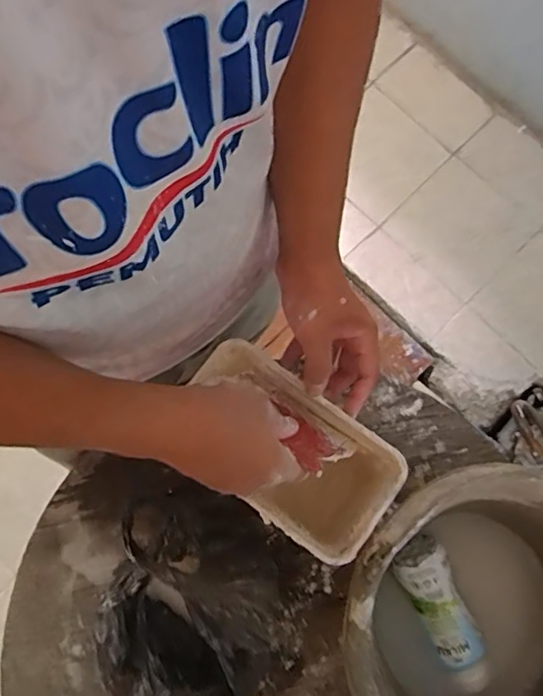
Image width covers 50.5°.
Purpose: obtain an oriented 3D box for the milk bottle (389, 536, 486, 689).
[{"bbox_3d":[0.160,0.248,0.538,0.053,0.045,0.139,-23,79,-7],"label":"milk bottle"}]

